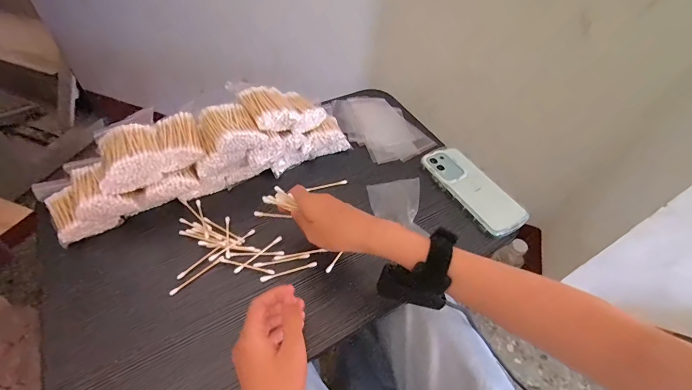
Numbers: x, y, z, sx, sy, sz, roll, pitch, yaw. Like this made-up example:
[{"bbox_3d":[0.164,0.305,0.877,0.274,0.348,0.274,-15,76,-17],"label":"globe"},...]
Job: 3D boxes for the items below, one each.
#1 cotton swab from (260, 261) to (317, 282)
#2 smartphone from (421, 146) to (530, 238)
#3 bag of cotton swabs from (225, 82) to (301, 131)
[{"bbox_3d":[-0.070,0.093,0.414,0.069,0.004,0.007,-13,54,-15],"label":"cotton swab"},{"bbox_3d":[0.188,-0.010,0.504,0.068,0.016,0.165,-25,58,-23],"label":"smartphone"},{"bbox_3d":[-0.113,-0.123,0.462,0.056,0.033,0.100,-30,60,-25],"label":"bag of cotton swabs"}]

